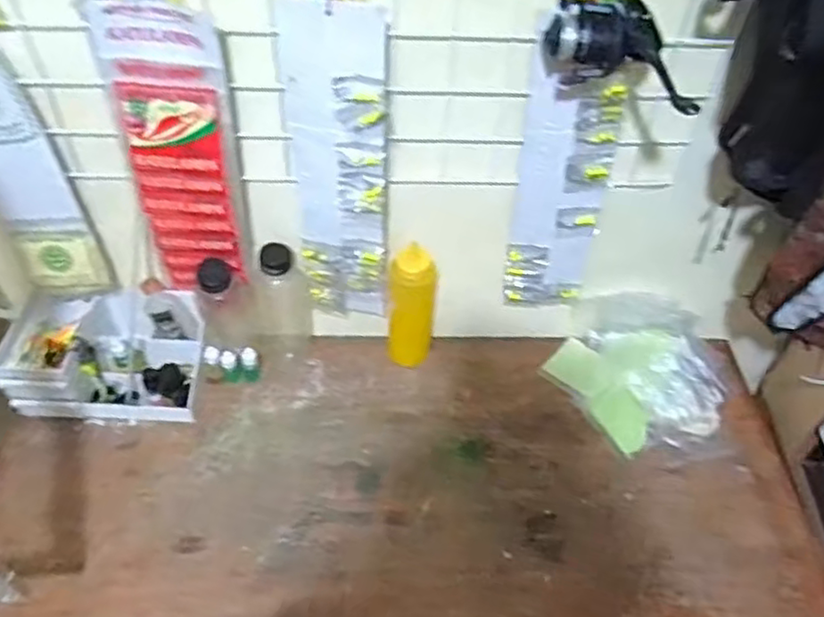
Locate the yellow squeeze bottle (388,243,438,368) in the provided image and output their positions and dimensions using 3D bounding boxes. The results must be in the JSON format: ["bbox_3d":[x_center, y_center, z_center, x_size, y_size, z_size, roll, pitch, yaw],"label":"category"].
[{"bbox_3d":[0.001,0.003,0.886,0.059,0.185,0.047,3,48,0],"label":"yellow squeeze bottle"}]

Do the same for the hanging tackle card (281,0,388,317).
[{"bbox_3d":[-0.078,-0.135,0.745,0.098,0.394,0.036,-1,48,-3],"label":"hanging tackle card"}]

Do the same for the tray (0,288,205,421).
[{"bbox_3d":[-0.388,0.052,0.881,0.221,0.111,0.159,1,48,-2],"label":"tray"}]

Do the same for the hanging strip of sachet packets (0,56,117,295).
[{"bbox_3d":[-0.423,-0.131,0.742,0.086,0.320,0.025,-4,49,-3],"label":"hanging strip of sachet packets"}]

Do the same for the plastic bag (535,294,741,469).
[{"bbox_3d":[0.308,0.080,0.895,0.229,0.107,0.184,13,49,9],"label":"plastic bag"}]

